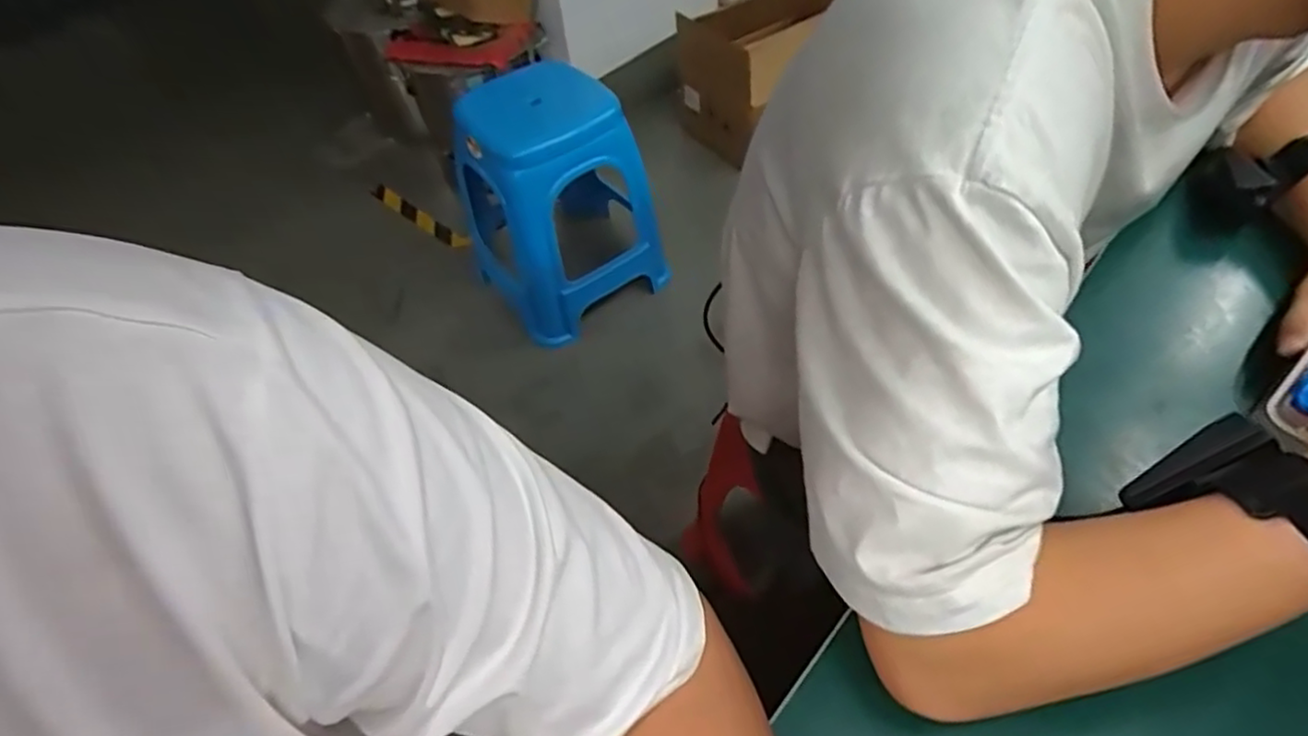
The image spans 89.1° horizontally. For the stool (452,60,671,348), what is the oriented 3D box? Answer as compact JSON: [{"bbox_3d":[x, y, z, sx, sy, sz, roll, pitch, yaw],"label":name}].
[{"bbox_3d":[-0.217,-0.369,1.462,0.353,0.508,0.338,-33,56,-19],"label":"stool"}]

